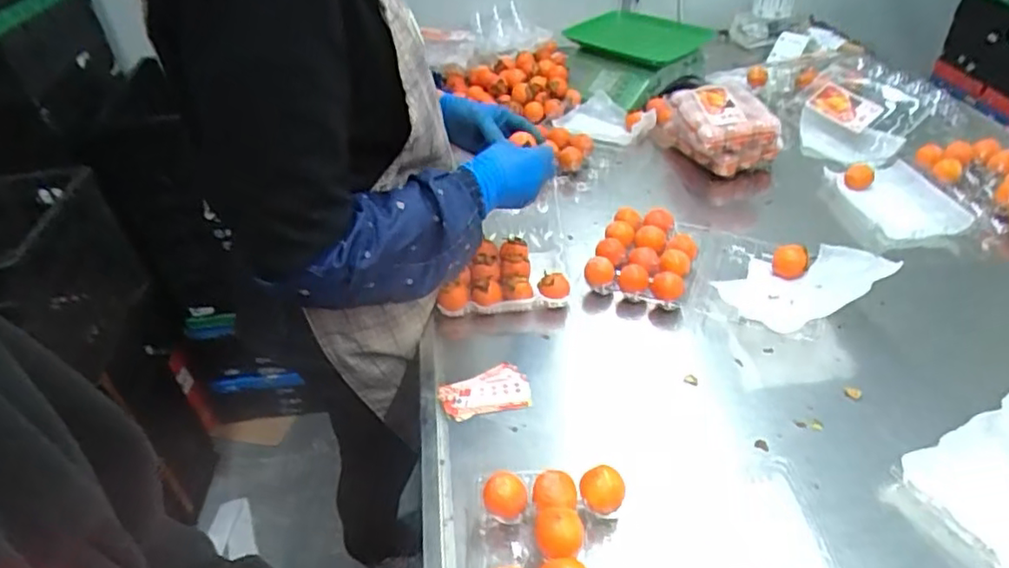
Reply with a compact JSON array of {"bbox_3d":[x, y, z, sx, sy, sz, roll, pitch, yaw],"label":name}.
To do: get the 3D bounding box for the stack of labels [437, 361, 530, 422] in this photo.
[{"bbox_3d":[-0.022,0.131,0.744,0.105,0.013,0.064,-17,41,-15],"label":"stack of labels"}]

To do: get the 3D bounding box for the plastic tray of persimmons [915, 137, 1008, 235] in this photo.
[{"bbox_3d":[0.772,-0.159,0.996,0.130,0.054,0.218,-5,39,-1],"label":"plastic tray of persimmons"}]

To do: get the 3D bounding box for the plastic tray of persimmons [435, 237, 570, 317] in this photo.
[{"bbox_3d":[-0.001,-0.014,0.893,0.172,0.053,0.131,-2,39,2],"label":"plastic tray of persimmons"}]

